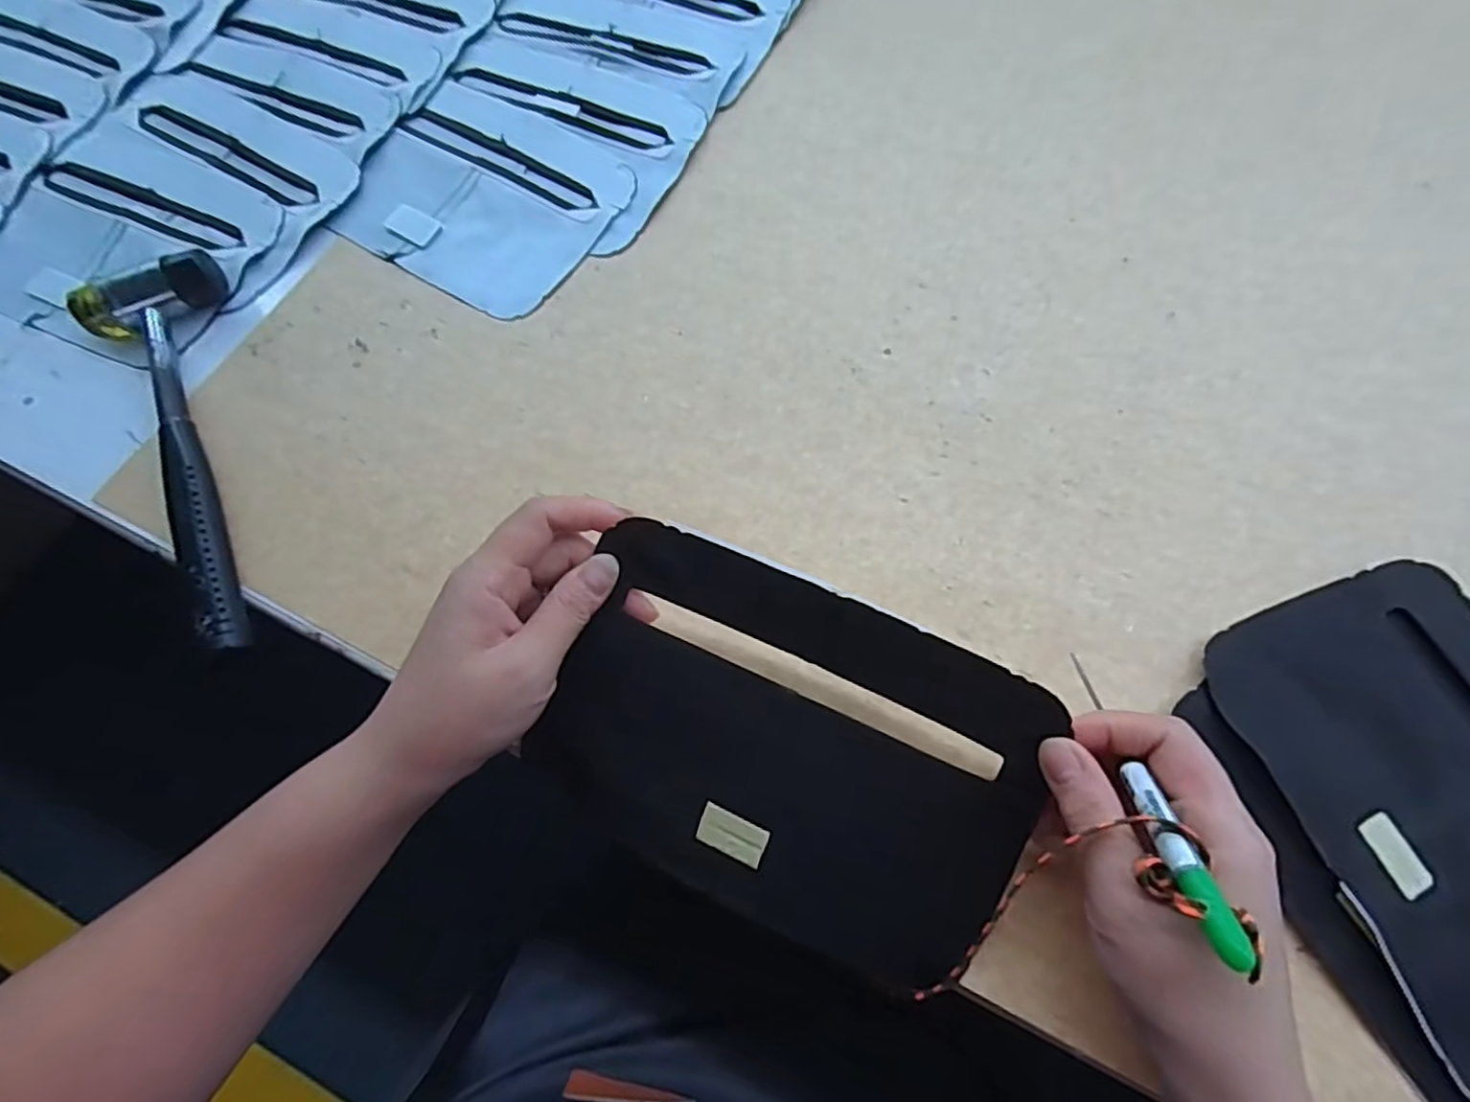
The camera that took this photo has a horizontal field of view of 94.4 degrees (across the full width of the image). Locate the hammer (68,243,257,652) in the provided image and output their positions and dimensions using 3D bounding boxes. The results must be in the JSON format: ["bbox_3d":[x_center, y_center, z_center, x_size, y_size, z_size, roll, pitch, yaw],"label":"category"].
[{"bbox_3d":[-0.287,-0.049,0.338,0.069,0.022,0.228,-19,70,-4],"label":"hammer"}]

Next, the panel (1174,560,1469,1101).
[{"bbox_3d":[0.281,0.111,0.262,0.140,0.013,0.200,-21,70,-5],"label":"panel"}]

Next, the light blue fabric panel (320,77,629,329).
[{"bbox_3d":[-0.158,-0.218,0.414,0.169,0.004,0.129,32,74,14],"label":"light blue fabric panel"}]

